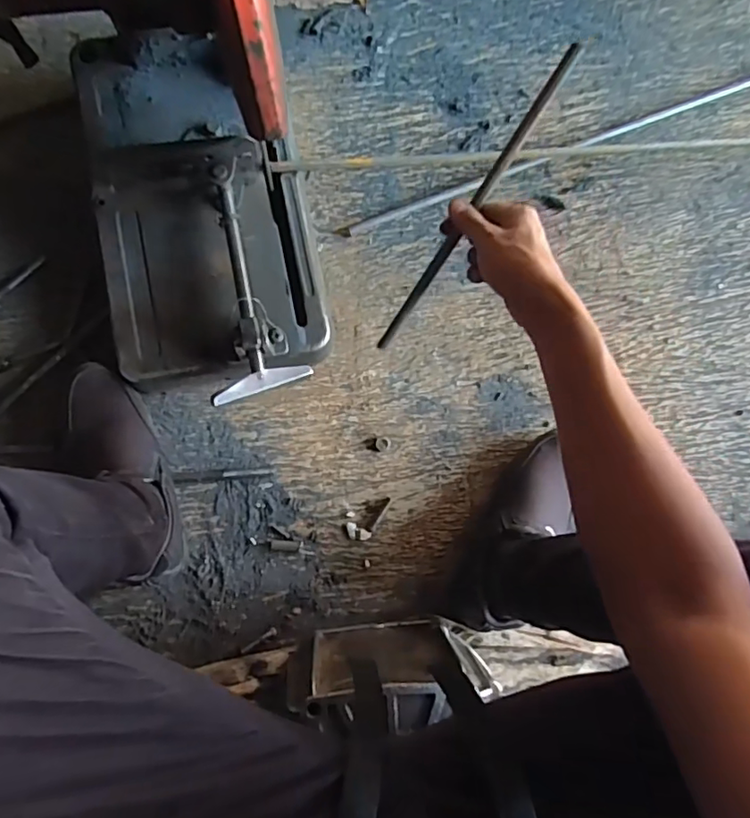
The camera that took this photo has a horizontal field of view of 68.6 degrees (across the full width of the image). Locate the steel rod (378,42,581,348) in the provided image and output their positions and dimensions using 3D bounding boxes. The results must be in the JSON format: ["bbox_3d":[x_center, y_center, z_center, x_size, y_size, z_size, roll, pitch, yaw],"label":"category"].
[{"bbox_3d":[0.079,-0.166,0.478,0.014,0.015,0.284,35,119,-1],"label":"steel rod"}]

